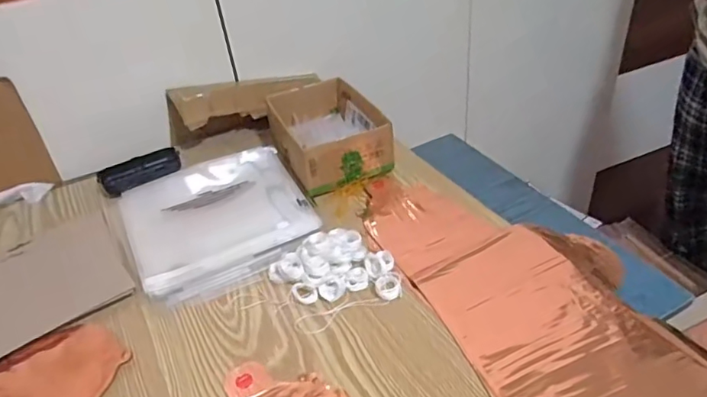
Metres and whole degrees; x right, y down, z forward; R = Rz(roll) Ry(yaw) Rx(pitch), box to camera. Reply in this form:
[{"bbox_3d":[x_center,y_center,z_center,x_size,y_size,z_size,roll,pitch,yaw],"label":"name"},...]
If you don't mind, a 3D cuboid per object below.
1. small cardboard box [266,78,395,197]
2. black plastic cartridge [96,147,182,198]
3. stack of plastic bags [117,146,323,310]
[{"bbox_3d":[-0.041,-0.097,0.750,0.130,0.062,0.196,-18,39,-14],"label":"small cardboard box"},{"bbox_3d":[-0.298,-0.038,0.741,0.110,0.016,0.058,-21,39,-17],"label":"black plastic cartridge"},{"bbox_3d":[-0.167,0.016,0.655,0.208,0.017,0.253,-20,39,-17],"label":"stack of plastic bags"}]

